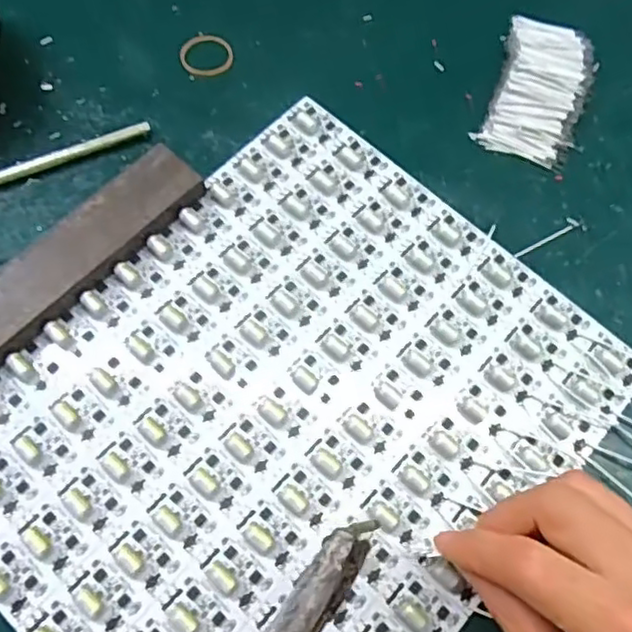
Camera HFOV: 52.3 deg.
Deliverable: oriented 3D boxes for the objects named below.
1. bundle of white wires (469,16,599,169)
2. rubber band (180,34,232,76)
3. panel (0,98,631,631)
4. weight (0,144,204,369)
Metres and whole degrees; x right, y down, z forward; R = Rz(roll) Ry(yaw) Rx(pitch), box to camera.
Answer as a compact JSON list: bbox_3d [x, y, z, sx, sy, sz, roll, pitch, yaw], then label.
[{"bbox_3d":[0.134,-0.138,0.381,0.053,0.017,0.098,21,70,5],"label":"bundle of white wires"},{"bbox_3d":[-0.066,-0.158,0.387,0.031,0.004,0.030,2,69,-2],"label":"rubber band"},{"bbox_3d":[-0.011,0.044,0.308,0.232,0.009,0.281,40,72,12],"label":"panel"},{"bbox_3d":[-0.139,-0.015,0.318,0.038,0.020,0.195,41,72,12],"label":"weight"}]

